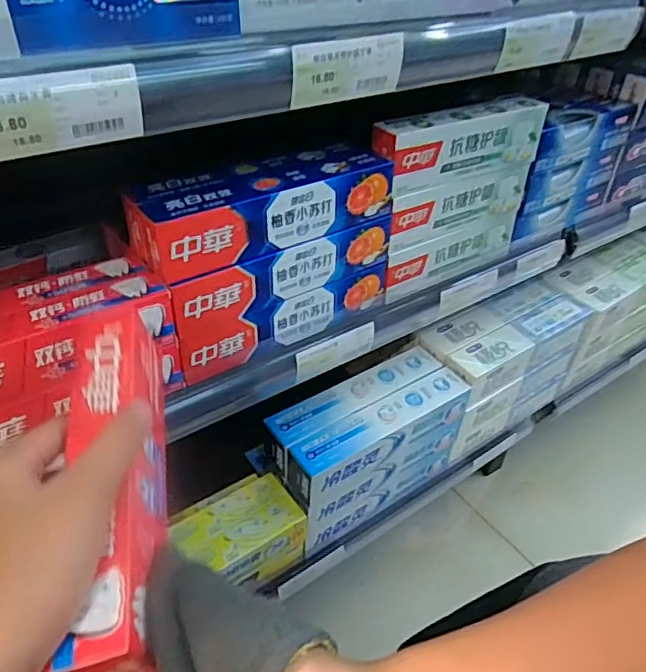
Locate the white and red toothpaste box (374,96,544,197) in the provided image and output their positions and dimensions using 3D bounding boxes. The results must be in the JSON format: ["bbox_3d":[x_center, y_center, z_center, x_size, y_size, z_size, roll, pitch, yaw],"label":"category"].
[{"bbox_3d":[0.128,-0.178,0.529,0.187,0.059,0.031,-20,45,-27],"label":"white and red toothpaste box"}]

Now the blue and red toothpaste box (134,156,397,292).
[{"bbox_3d":[-0.037,-0.096,0.445,0.218,0.048,0.034,-21,45,-28],"label":"blue and red toothpaste box"}]

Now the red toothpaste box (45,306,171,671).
[{"bbox_3d":[-0.102,0.067,0.283,0.042,0.044,0.187,-7,49,-13],"label":"red toothpaste box"}]

